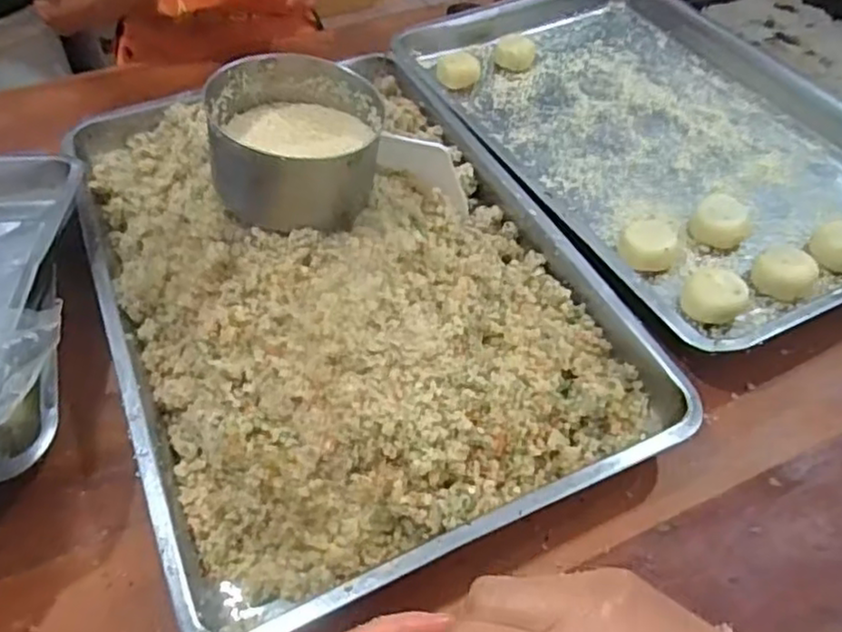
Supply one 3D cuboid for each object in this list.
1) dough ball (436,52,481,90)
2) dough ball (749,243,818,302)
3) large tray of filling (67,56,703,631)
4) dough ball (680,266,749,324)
[{"bbox_3d":[0.047,-0.307,0.856,0.053,0.030,0.043,3,51,3],"label":"dough ball"},{"bbox_3d":[0.335,-0.039,0.627,0.054,0.035,0.045,32,58,23],"label":"dough ball"},{"bbox_3d":[-0.076,-0.057,0.604,0.383,0.101,0.564,-20,54,-15],"label":"large tray of filling"},{"bbox_3d":[0.259,-0.016,0.604,0.052,0.038,0.042,27,56,21],"label":"dough ball"}]

